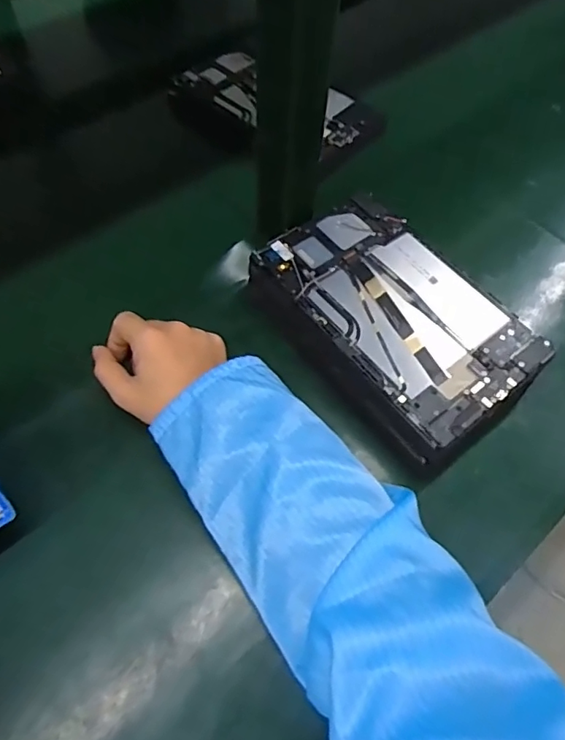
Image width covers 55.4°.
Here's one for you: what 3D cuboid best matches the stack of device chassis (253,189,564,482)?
[{"bbox_3d":[0.097,-0.042,0.497,0.162,0.061,0.245,-35,67,-21],"label":"stack of device chassis"}]

